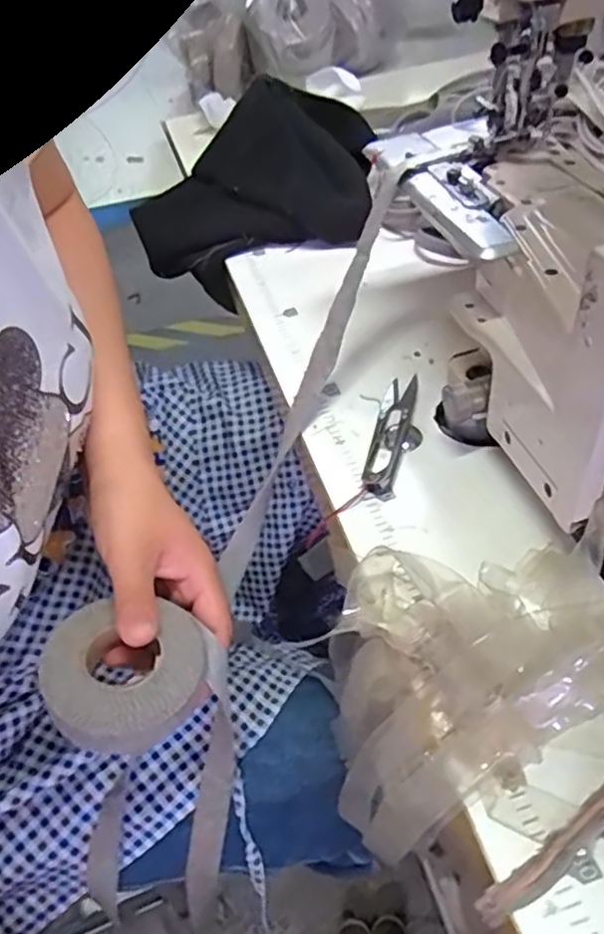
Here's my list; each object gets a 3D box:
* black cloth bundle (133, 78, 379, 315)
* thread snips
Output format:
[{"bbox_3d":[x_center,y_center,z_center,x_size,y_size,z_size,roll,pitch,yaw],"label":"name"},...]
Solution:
[{"bbox_3d":[-0.030,-0.245,0.623,0.239,0.083,0.194,-41,72,6],"label":"black cloth bundle"},{"bbox_3d":[0.059,-0.021,0.423,0.027,0.010,0.103,7,47,13],"label":"thread snips"}]

